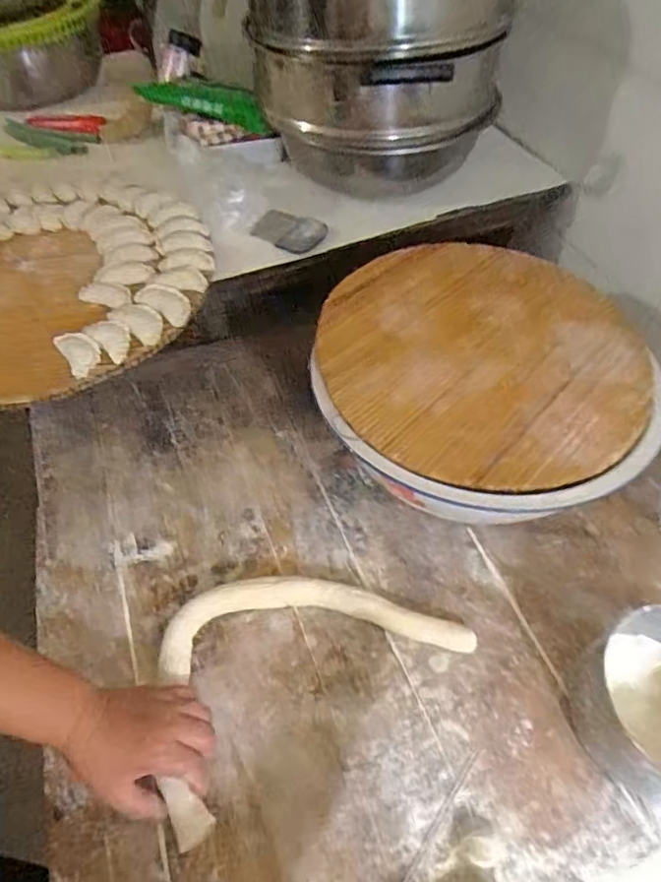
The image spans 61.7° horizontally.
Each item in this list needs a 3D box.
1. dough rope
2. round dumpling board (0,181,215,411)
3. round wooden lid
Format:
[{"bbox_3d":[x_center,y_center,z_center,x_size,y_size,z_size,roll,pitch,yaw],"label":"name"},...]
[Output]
[{"bbox_3d":[-0.039,0.201,0.540,0.305,0.030,0.185,-27,57,-17],"label":"dough rope"},{"bbox_3d":[-0.377,-0.201,0.701,0.417,0.040,0.409,-1,54,1],"label":"round dumpling board"},{"bbox_3d":[0.165,-0.108,0.623,0.340,0.020,0.362,-1,54,1],"label":"round wooden lid"}]

